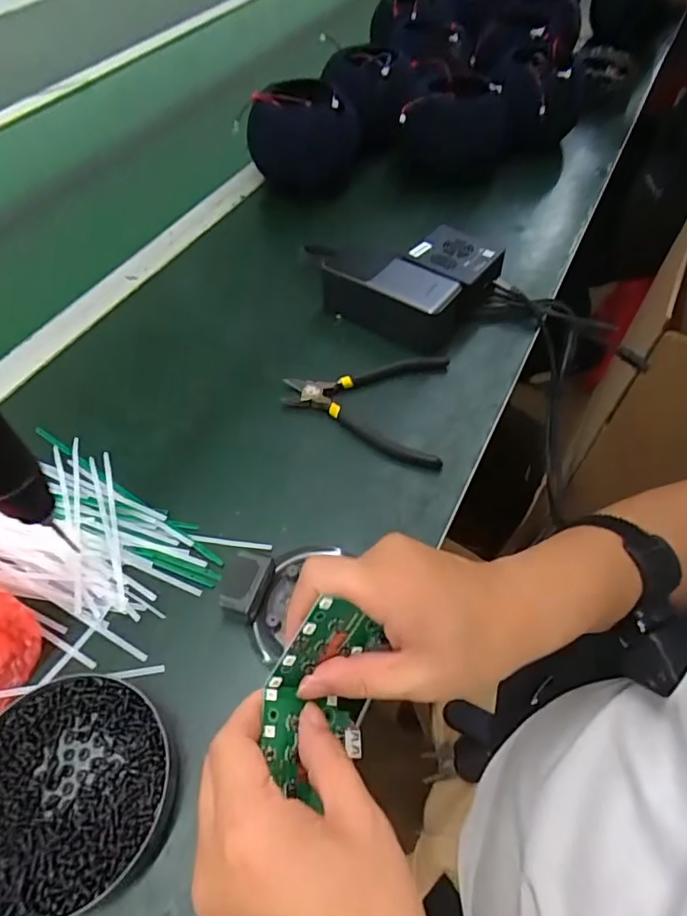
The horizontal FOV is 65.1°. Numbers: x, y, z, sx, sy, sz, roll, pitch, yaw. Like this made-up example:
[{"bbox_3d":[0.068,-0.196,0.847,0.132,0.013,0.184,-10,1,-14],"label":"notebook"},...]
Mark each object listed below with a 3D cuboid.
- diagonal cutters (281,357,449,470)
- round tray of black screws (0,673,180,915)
[{"bbox_3d":[0.018,-0.051,0.467,0.137,0.012,0.121,8,54,6],"label":"diagonal cutters"},{"bbox_3d":[-0.152,0.181,0.294,0.114,0.020,0.110,0,54,0],"label":"round tray of black screws"}]

